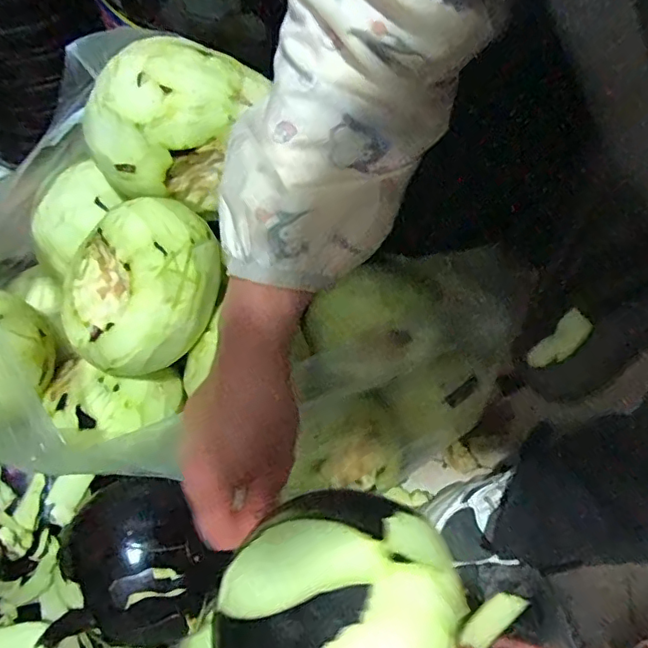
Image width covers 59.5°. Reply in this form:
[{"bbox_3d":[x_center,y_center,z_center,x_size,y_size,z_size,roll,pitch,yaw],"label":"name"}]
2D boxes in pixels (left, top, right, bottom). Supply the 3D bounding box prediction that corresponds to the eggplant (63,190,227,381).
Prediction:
[{"bbox_3d":[-0.127,-0.028,0.427,0.121,0.089,0.103,-43,79,16],"label":"eggplant"}]

